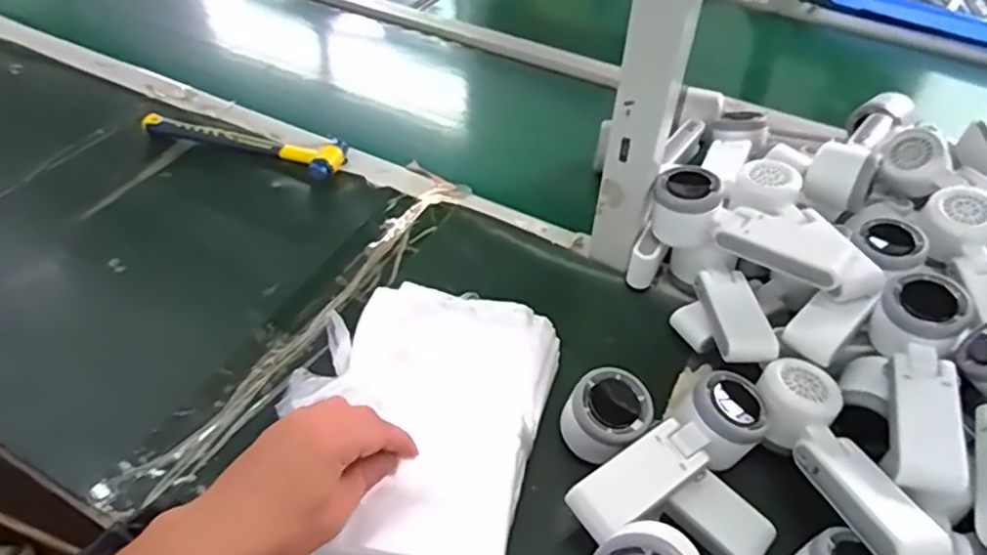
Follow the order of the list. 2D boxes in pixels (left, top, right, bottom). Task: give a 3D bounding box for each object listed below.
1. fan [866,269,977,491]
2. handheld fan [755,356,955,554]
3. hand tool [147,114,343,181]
[{"bbox_3d":[0.303,0.064,0.470,0.050,0.042,0.160,17,49,14],"label":"fan"},{"bbox_3d":[0.237,0.127,0.465,0.059,0.054,0.161,-5,47,-7],"label":"handheld fan"},{"bbox_3d":[-0.289,-0.153,0.763,0.243,0.020,0.051,13,48,10],"label":"hand tool"}]

